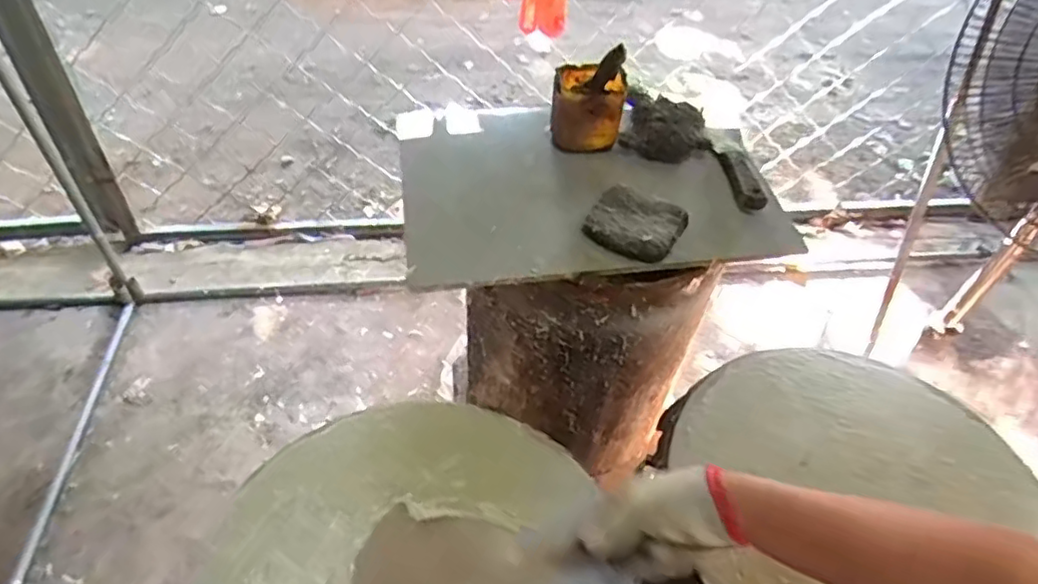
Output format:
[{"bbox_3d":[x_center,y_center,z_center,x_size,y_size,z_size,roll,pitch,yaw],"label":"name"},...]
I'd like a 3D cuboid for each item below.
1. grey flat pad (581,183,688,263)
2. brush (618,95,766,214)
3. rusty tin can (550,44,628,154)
[{"bbox_3d":[0.142,-0.087,0.775,0.110,0.022,0.106,27,52,19],"label":"grey flat pad"},{"bbox_3d":[0.243,-0.197,0.858,0.233,0.052,0.096,36,55,26],"label":"brush"},{"bbox_3d":[0.093,-0.259,0.834,0.091,0.140,0.104,8,48,3],"label":"rusty tin can"}]

